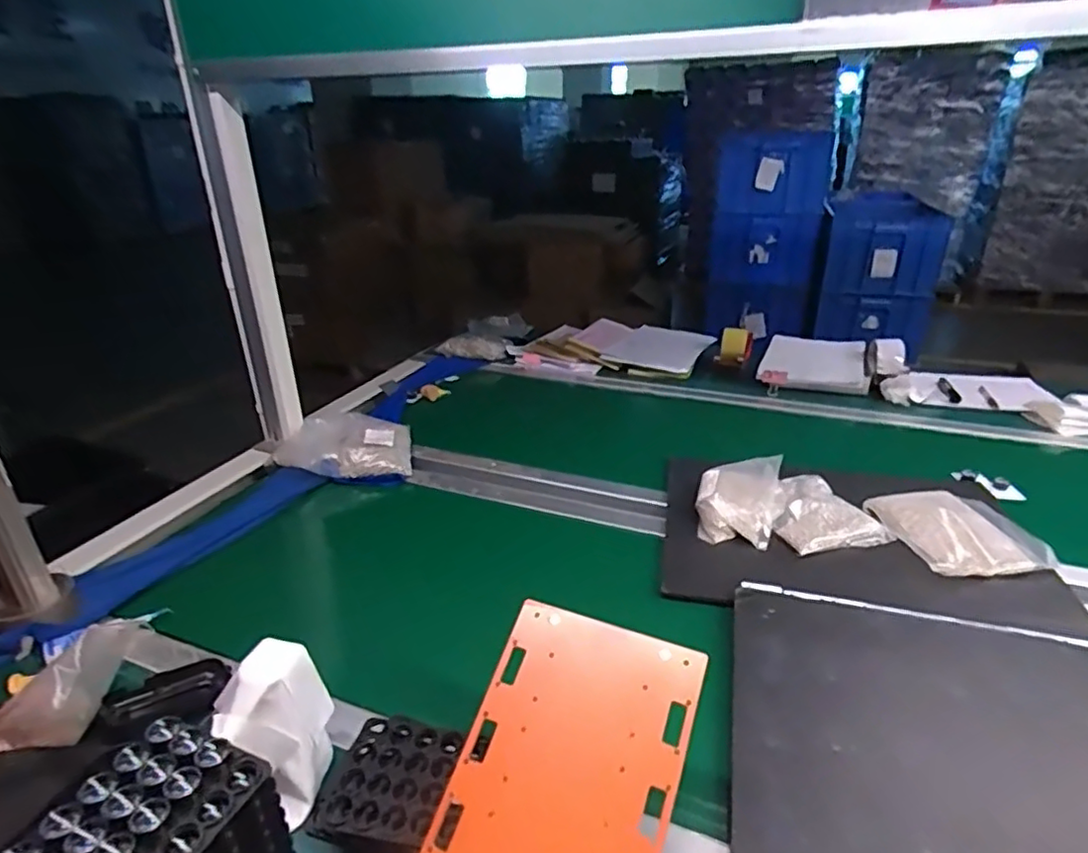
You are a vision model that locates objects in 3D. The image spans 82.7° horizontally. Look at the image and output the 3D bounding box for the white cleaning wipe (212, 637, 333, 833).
[{"bbox_3d":[-0.230,0.263,0.545,0.089,0.117,0.088,-24,34,-39],"label":"white cleaning wipe"}]

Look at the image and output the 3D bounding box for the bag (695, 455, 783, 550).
[{"bbox_3d":[0.288,0.104,0.913,0.118,0.054,0.170,8,27,19],"label":"bag"}]

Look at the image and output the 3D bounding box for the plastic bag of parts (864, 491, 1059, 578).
[{"bbox_3d":[0.564,0.140,0.848,0.158,0.030,0.167,-4,26,-6],"label":"plastic bag of parts"}]

